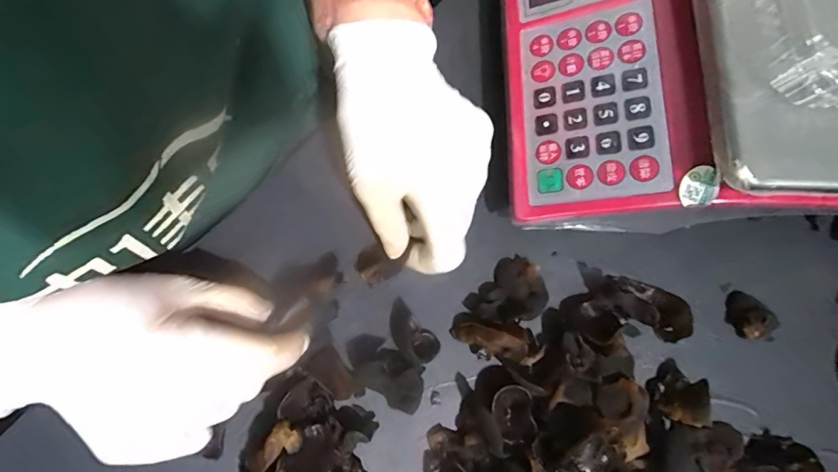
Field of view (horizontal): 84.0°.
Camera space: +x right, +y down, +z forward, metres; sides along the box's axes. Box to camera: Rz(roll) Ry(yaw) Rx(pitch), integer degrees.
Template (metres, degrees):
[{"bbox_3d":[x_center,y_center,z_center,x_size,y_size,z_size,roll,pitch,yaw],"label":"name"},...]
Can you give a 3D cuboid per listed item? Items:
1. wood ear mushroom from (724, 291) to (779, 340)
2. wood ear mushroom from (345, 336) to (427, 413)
[{"bbox_3d":[0.216,0.052,0.305,0.021,0.015,0.032,-21,81,-8],"label":"wood ear mushroom"},{"bbox_3d":[-0.021,0.083,0.288,0.056,0.012,0.028,36,79,3],"label":"wood ear mushroom"}]

